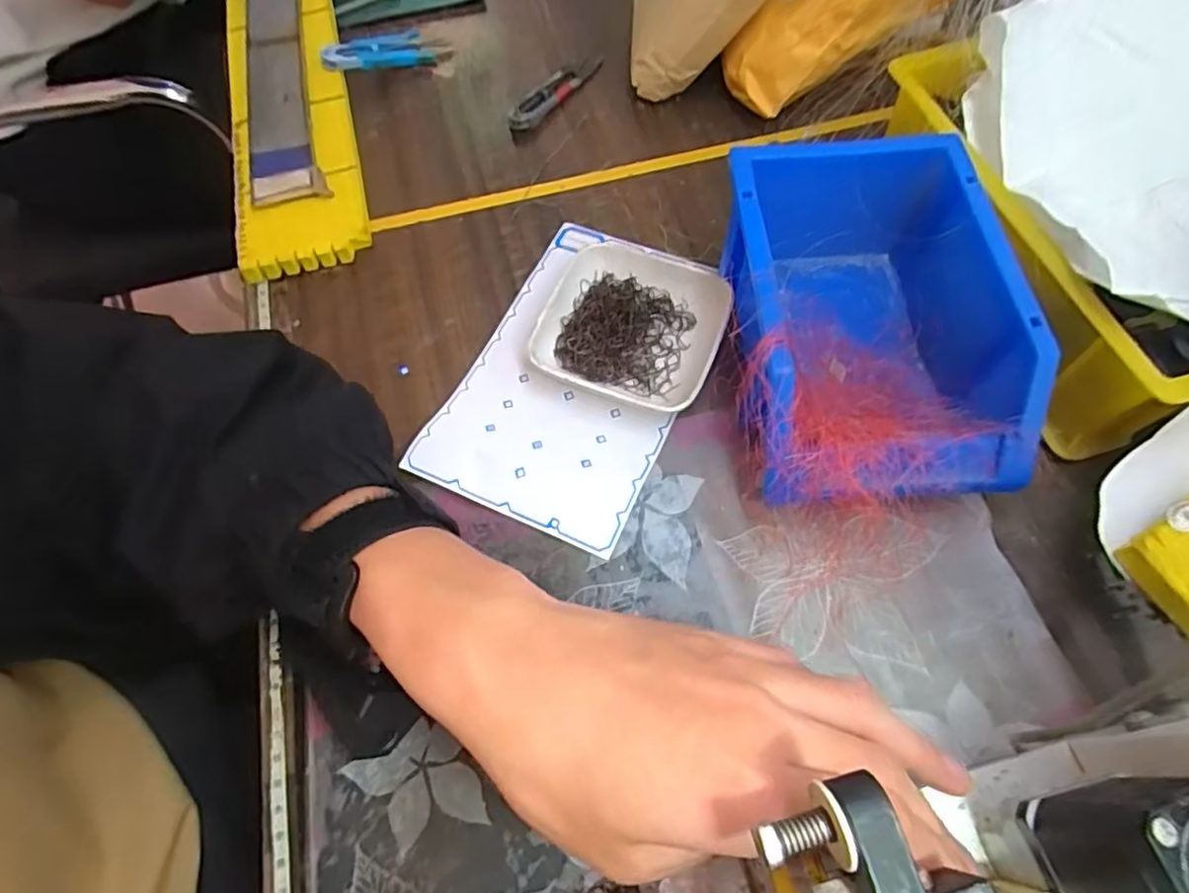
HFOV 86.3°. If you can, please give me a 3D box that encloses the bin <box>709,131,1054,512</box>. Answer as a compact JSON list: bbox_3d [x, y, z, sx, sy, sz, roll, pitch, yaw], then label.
[{"bbox_3d":[0.132,-0.058,0.322,0.128,0.081,0.177,-2,63,1],"label":"bin"}]

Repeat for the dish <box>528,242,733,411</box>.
[{"bbox_3d":[0.022,-0.069,0.363,0.096,0.023,0.096,14,65,9],"label":"dish"}]

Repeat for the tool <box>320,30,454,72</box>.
[{"bbox_3d":[-0.159,-0.302,0.486,0.097,0.017,0.034,-22,64,-24],"label":"tool"}]

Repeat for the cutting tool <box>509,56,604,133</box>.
[{"bbox_3d":[-0.028,-0.269,0.475,0.017,0.009,0.104,32,69,16],"label":"cutting tool"}]

